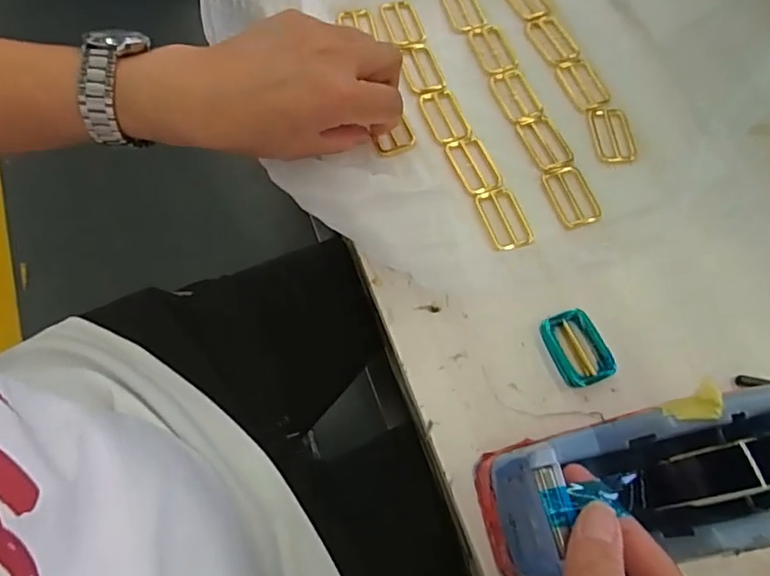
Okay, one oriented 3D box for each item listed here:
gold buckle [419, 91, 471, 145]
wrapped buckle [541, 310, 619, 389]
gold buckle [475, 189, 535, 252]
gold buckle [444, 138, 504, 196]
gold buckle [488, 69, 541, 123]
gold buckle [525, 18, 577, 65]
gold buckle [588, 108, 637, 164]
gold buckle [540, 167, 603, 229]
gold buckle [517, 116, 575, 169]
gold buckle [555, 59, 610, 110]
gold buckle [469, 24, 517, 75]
[{"bbox_3d":[0.049,-0.137,0.448,0.030,0.007,0.053,-16,69,-6],"label":"gold buckle"},{"bbox_3d":[0.128,0.040,0.369,0.033,0.011,0.050,-20,69,-8],"label":"wrapped buckle"},{"bbox_3d":[0.089,-0.051,0.410,0.034,0.006,0.051,-15,69,-6],"label":"gold buckle"},{"bbox_3d":[0.070,-0.095,0.430,0.030,0.004,0.051,-21,69,-8],"label":"gold buckle"},{"bbox_3d":[0.108,-0.157,0.455,0.029,0.004,0.049,-19,69,-7],"label":"gold buckle"},{"bbox_3d":[0.146,-0.214,0.479,0.029,0.004,0.051,-26,70,-10],"label":"gold buckle"},{"bbox_3d":[0.181,-0.121,0.440,0.032,0.004,0.052,-3,68,-1],"label":"gold buckle"},{"bbox_3d":[0.141,-0.069,0.418,0.031,0.004,0.050,-15,69,-6],"label":"gold buckle"},{"bbox_3d":[0.126,-0.116,0.436,0.026,0.006,0.053,-21,69,-8],"label":"gold buckle"},{"bbox_3d":[0.163,-0.169,0.458,0.025,0.004,0.052,-21,69,-8],"label":"gold buckle"},{"bbox_3d":[0.093,-0.204,0.476,0.029,0.005,0.050,-20,69,-7],"label":"gold buckle"}]

